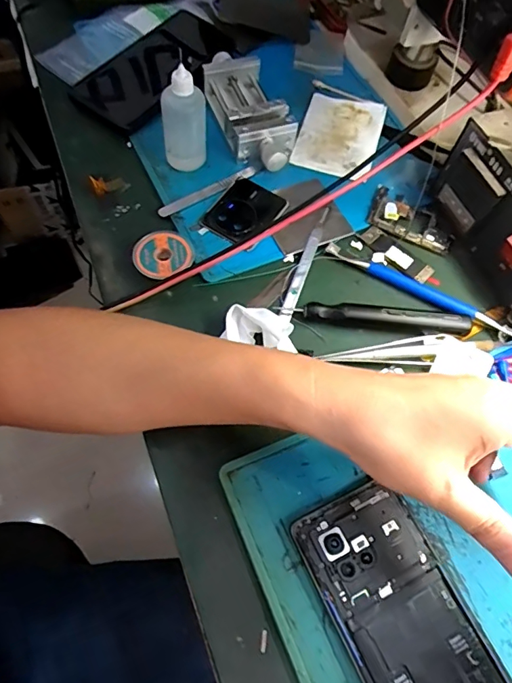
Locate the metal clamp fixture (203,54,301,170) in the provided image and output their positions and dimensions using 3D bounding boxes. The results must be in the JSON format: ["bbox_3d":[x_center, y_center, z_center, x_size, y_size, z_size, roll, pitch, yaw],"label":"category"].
[{"bbox_3d":[-0.005,-0.208,0.423,0.060,0.033,0.120,-20,66,-13],"label":"metal clamp fixture"}]

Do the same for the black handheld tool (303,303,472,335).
[{"bbox_3d":[0.098,-0.017,0.347,0.121,0.013,0.013,6,63,0],"label":"black handheld tool"}]

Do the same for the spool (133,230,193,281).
[{"bbox_3d":[-0.071,-0.067,0.357,0.042,0.014,0.044,1,63,-3],"label":"spool"}]

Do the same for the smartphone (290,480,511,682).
[{"bbox_3d":[0.088,0.165,0.258,0.073,0.010,0.162,-23,67,-14],"label":"smartphone"}]

